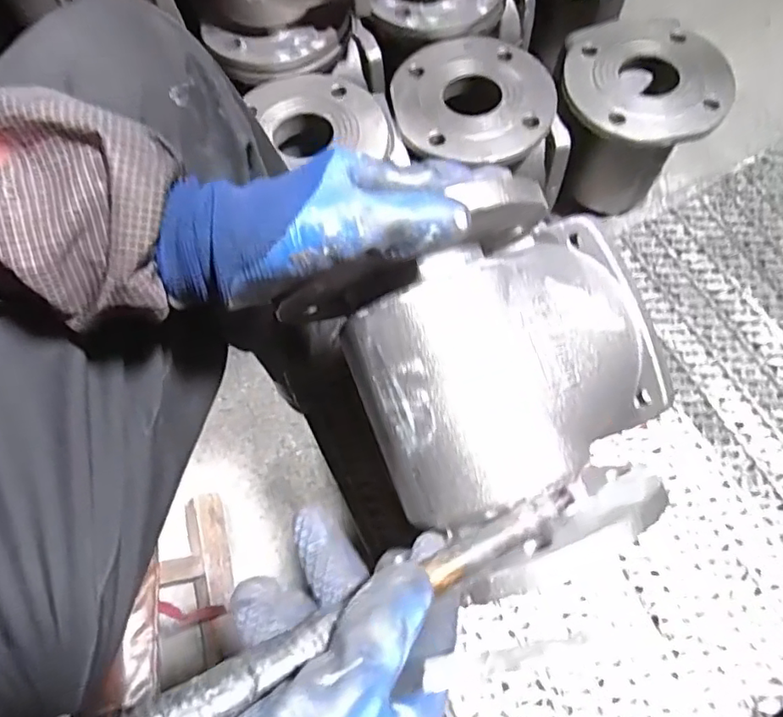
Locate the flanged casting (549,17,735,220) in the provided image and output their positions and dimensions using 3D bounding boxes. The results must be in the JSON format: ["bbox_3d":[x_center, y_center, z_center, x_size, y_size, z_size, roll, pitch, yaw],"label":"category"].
[{"bbox_3d":[0.278,-0.282,0.672,0.172,0.128,0.157,3,68,4],"label":"flanged casting"}]

